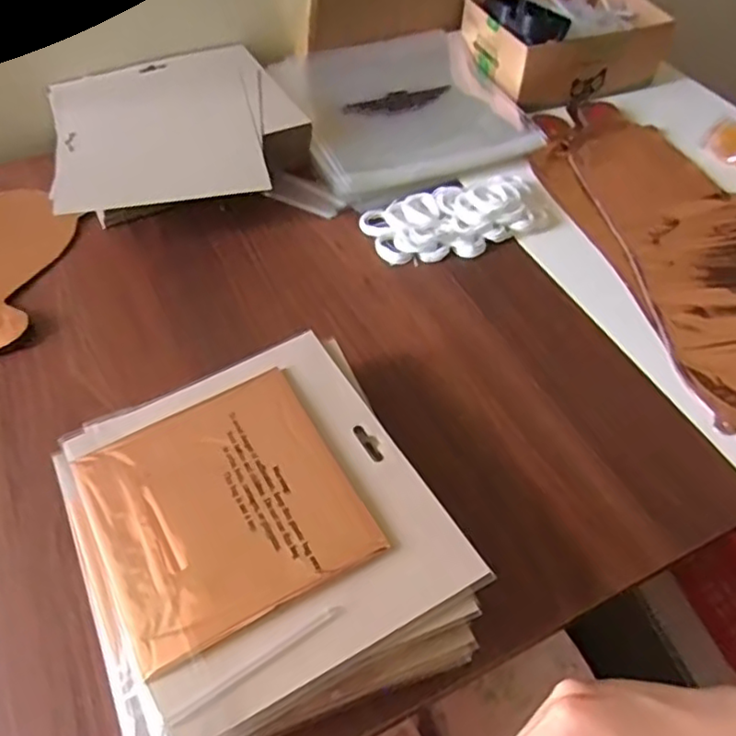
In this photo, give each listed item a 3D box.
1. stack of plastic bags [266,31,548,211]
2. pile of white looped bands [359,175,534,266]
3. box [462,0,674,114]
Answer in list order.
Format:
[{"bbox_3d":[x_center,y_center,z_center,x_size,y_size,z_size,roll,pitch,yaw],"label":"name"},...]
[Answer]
[{"bbox_3d":[0.033,-0.258,0.637,0.201,0.040,0.206,-16,54,-13],"label":"stack of plastic bags"},{"bbox_3d":[0.074,-0.130,0.546,0.146,0.024,0.073,-15,54,-13],"label":"pile of white looped bands"},{"bbox_3d":[0.207,-0.352,0.683,0.191,0.087,0.138,-11,53,-10],"label":"box"}]

